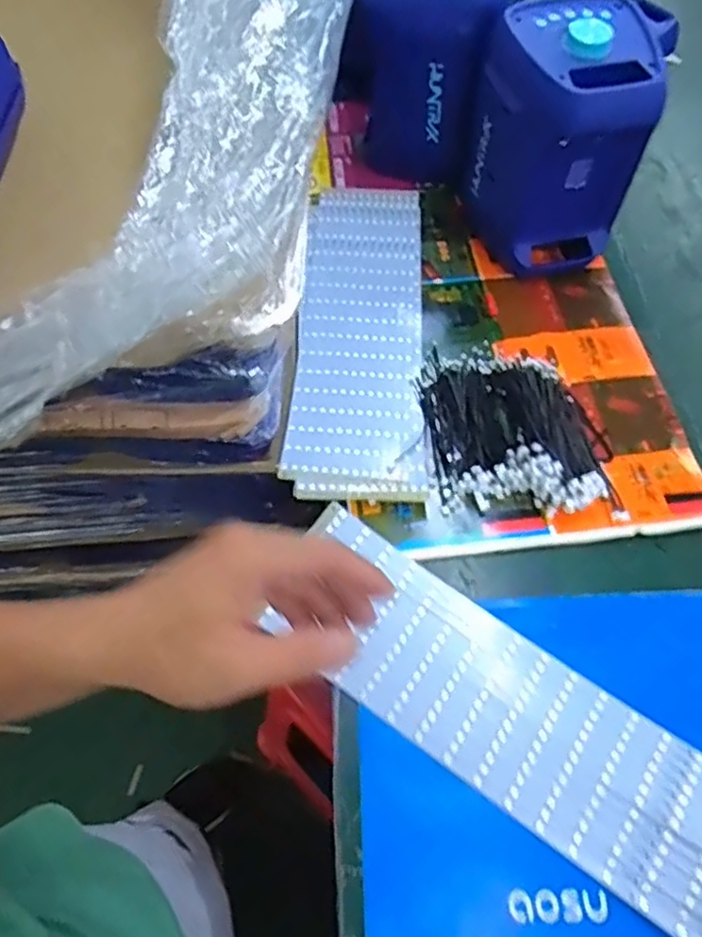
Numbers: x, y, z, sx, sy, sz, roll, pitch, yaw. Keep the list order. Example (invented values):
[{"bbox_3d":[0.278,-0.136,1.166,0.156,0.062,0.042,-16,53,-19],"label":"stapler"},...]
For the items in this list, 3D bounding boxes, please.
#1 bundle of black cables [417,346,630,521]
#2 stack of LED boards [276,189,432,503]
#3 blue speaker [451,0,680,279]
[{"bbox_3d":[0.176,-0.047,0.698,0.194,0.033,0.211,-5,58,-3],"label":"bundle of black cables"},{"bbox_3d":[0.010,-0.166,0.780,0.151,0.033,0.462,1,57,1],"label":"stack of LED boards"},{"bbox_3d":[0.229,-0.361,0.761,0.166,0.266,0.164,-2,57,0],"label":"blue speaker"}]

